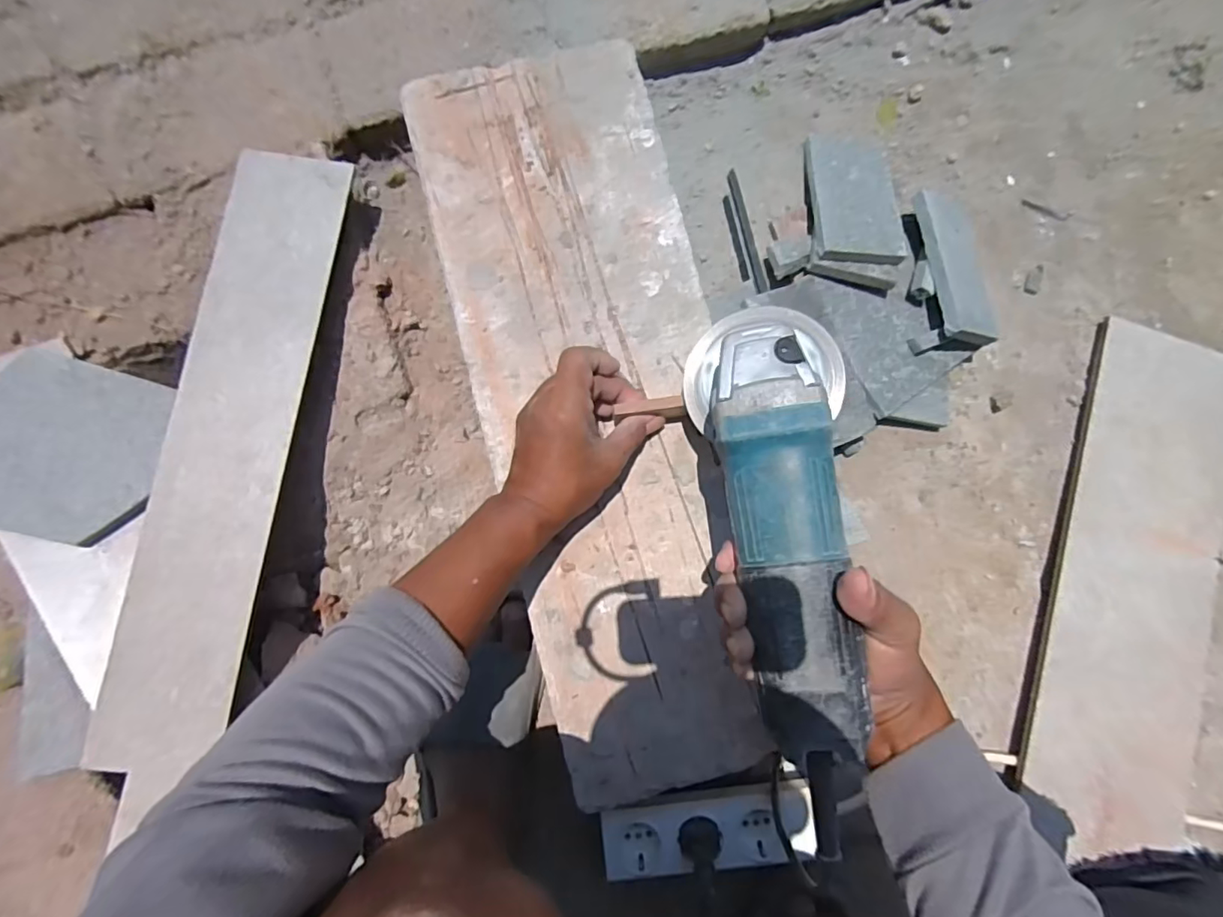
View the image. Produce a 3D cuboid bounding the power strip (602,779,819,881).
[{"bbox_3d":[0.083,0.317,0.468,0.177,0.032,0.065,-7,86,0],"label":"power strip"}]

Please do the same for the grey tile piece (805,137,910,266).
[{"bbox_3d":[0.238,-0.255,0.531,0.092,0.015,0.151,1,68,-4],"label":"grey tile piece"}]

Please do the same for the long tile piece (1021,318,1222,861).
[{"bbox_3d":[0.523,0.119,0.523,0.201,0.010,0.478,19,83,-4],"label":"long tile piece"}]

